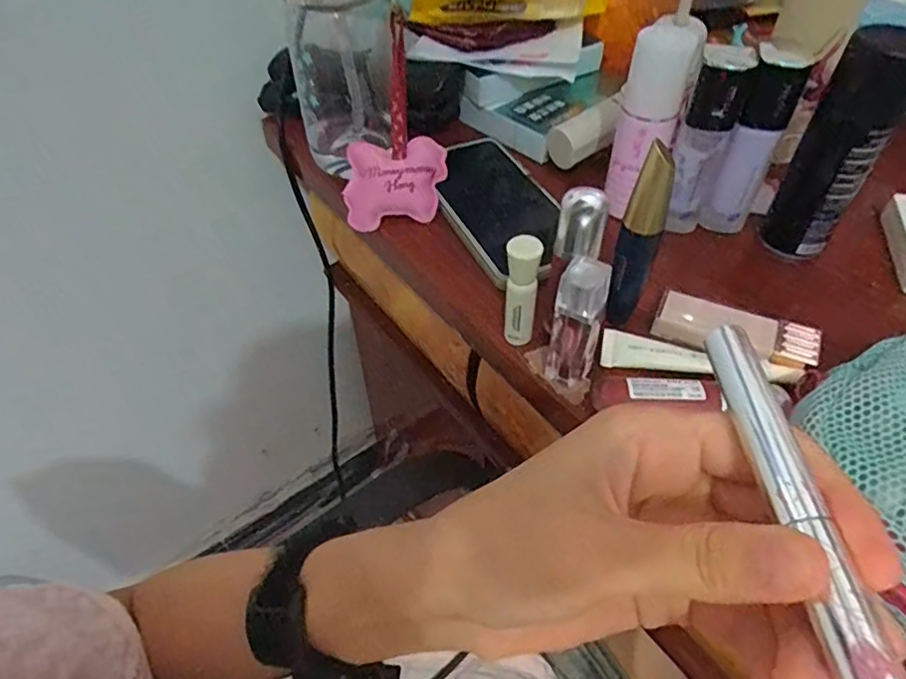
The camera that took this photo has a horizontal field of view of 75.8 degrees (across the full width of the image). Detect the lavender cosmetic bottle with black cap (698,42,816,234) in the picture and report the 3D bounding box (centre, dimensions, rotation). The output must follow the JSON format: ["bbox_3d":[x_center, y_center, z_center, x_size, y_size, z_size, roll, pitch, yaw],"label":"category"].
[{"bbox_3d":[0.195,-0.124,0.380,0.030,0.118,0.026,23,53,19],"label":"lavender cosmetic bottle with black cap"}]

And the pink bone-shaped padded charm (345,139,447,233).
[{"bbox_3d":[-0.043,-0.116,0.436,0.074,0.063,0.019,-2,8,-2],"label":"pink bone-shaped padded charm"}]

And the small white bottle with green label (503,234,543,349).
[{"bbox_3d":[0.039,-0.026,0.334,0.018,0.073,0.015,6,49,6],"label":"small white bottle with green label"}]

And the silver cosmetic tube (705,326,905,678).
[{"bbox_3d":[0.080,0.040,0.134,0.011,0.008,0.110,-2,48,-1],"label":"silver cosmetic tube"}]

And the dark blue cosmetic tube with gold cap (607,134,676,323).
[{"bbox_3d":[0.101,-0.053,0.321,0.020,0.106,0.021,21,52,18],"label":"dark blue cosmetic tube with gold cap"}]

